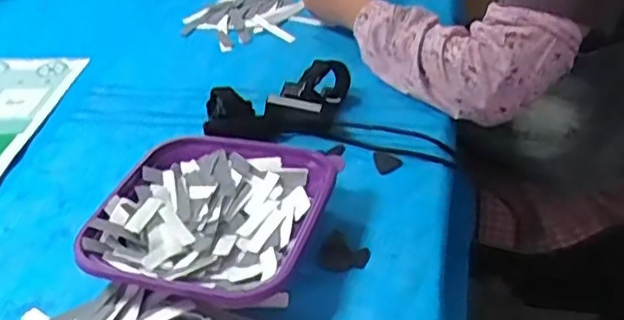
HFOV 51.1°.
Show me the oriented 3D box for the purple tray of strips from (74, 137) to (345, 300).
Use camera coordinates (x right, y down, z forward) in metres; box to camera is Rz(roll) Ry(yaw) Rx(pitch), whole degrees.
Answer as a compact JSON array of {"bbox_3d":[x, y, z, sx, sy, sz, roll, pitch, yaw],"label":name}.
[{"bbox_3d":[-0.083,0.050,0.549,0.179,0.039,0.180,7,39,18],"label":"purple tray of strips"}]

